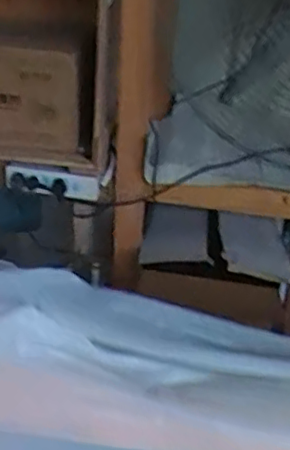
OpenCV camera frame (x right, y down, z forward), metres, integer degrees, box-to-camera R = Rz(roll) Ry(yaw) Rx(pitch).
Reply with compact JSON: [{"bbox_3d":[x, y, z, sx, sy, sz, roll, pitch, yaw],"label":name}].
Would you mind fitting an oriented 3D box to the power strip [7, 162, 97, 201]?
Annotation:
[{"bbox_3d":[-0.209,-0.098,1.376,0.215,0.060,0.023,8,29,8],"label":"power strip"}]

